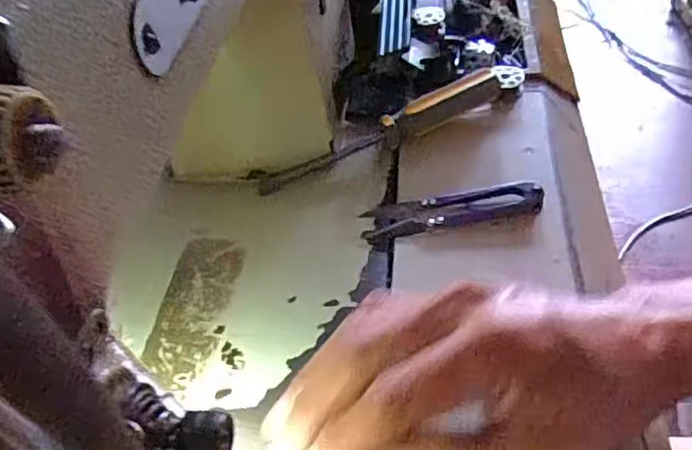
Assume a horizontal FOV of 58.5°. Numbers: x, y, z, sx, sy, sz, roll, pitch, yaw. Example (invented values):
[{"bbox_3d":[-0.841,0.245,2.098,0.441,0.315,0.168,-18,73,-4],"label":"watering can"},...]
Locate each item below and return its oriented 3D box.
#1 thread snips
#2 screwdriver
[{"bbox_3d":[0.060,-0.009,0.350,0.100,0.008,0.022,-7,46,0],"label":"thread snips"},{"bbox_3d":[0.022,-0.059,0.392,0.169,0.022,0.024,-21,48,-12],"label":"screwdriver"}]

